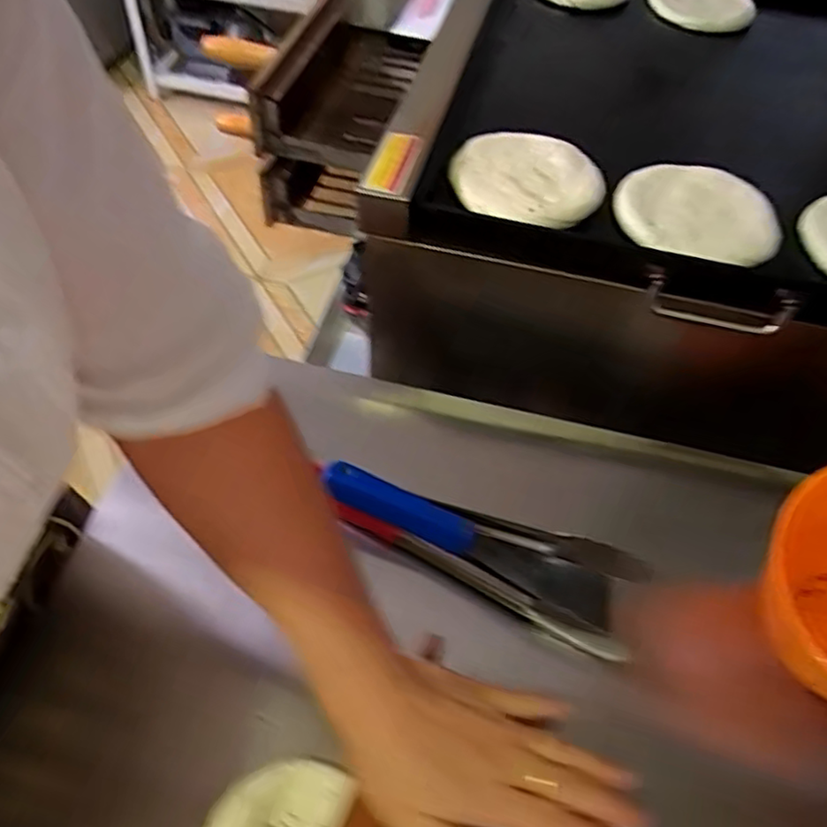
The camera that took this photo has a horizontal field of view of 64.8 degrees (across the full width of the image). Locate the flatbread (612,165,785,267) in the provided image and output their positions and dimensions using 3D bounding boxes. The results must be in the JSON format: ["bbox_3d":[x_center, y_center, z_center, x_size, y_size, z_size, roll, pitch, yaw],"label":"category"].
[{"bbox_3d":[0.246,-0.180,0.565,0.133,0.021,0.133,12,54,3],"label":"flatbread"}]

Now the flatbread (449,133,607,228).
[{"bbox_3d":[0.102,-0.215,0.583,0.131,0.014,0.131,8,54,0],"label":"flatbread"}]

